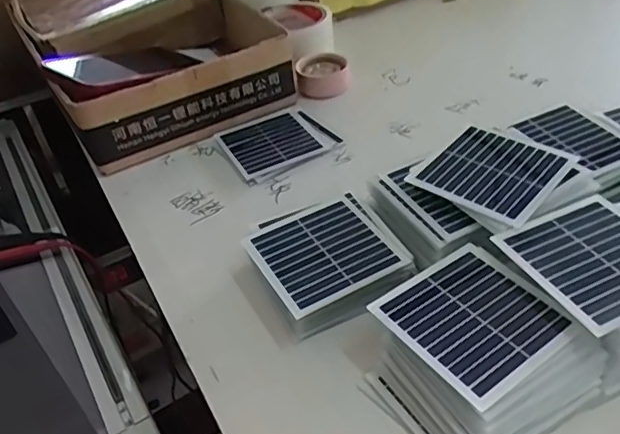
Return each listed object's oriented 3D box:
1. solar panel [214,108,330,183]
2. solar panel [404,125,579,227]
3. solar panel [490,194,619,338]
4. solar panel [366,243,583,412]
[{"bbox_3d":[-0.040,-0.076,0.578,0.093,0.006,0.096,-22,38,-12],"label":"solar panel"},{"bbox_3d":[0.135,-0.034,0.420,0.086,0.011,0.087,30,62,35],"label":"solar panel"},{"bbox_3d":[0.177,0.025,0.353,0.090,0.004,0.088,-20,42,-15],"label":"solar panel"},{"bbox_3d":[0.099,0.059,0.342,0.090,0.008,0.089,-26,41,-24],"label":"solar panel"}]

